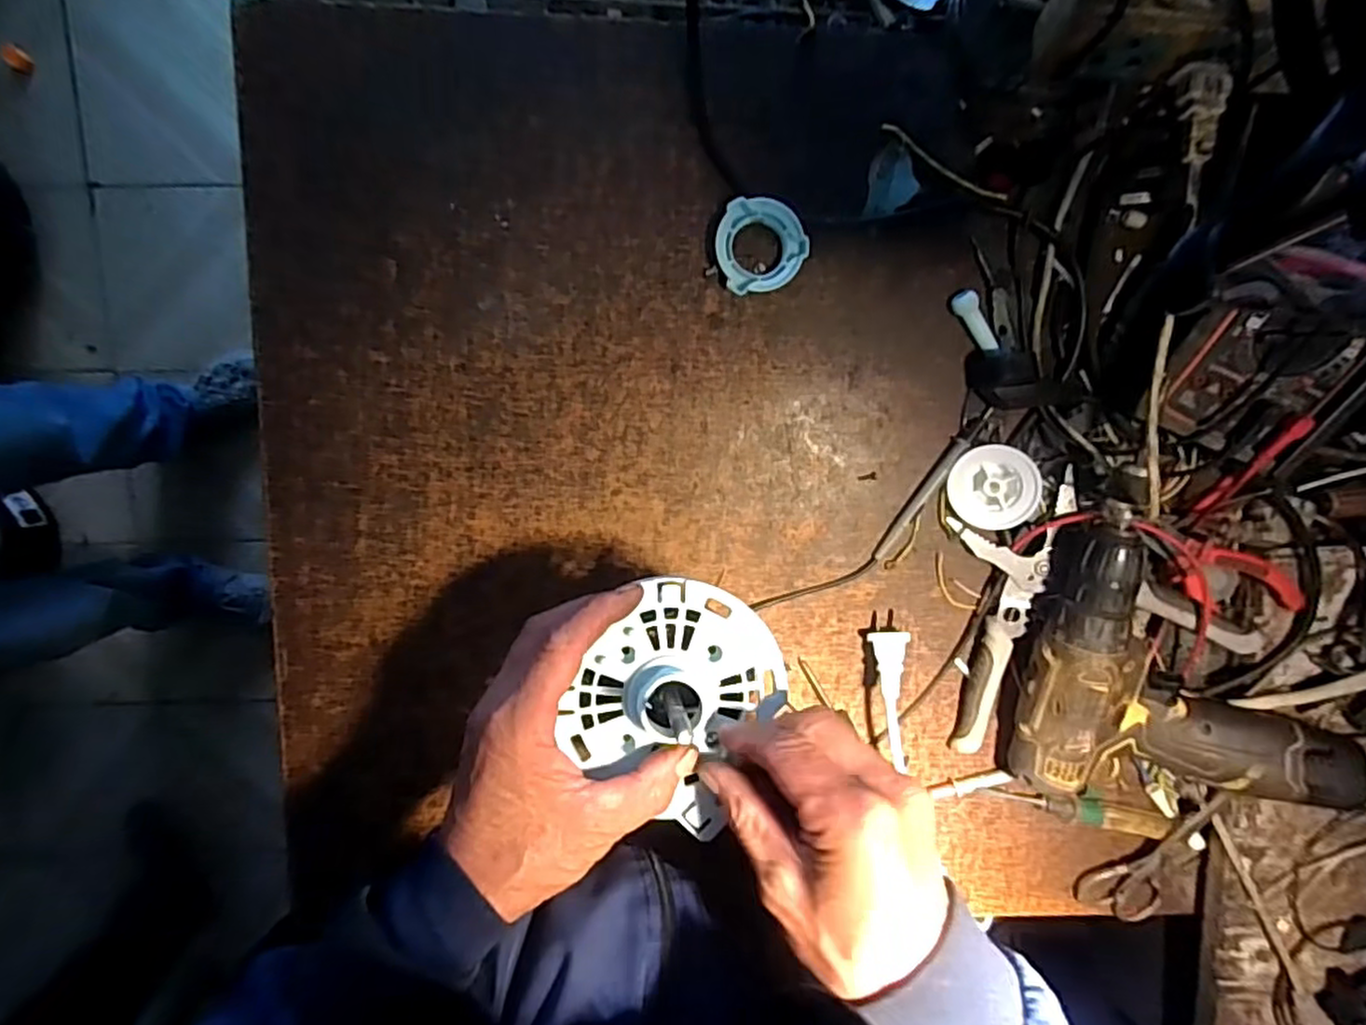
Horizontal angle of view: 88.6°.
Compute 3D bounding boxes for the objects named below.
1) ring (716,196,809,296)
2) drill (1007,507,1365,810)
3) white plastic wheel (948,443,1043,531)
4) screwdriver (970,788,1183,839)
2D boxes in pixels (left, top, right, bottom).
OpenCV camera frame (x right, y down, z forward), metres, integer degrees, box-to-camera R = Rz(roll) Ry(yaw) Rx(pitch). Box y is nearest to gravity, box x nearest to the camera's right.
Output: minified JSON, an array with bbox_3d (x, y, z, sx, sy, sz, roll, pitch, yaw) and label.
[{"bbox_3d":[0.048,-0.161,0.424,0.054,0.014,0.053,0,99,-2],"label":"ring"},{"bbox_3d":[0.309,0.087,0.437,0.174,0.060,0.178,-4,99,-2],"label":"drill"},{"bbox_3d":[0.200,-0.017,0.448,0.053,0.014,0.054,16,112,28],"label":"white plastic wheel"},{"bbox_3d":[0.279,0.208,0.499,0.129,0.018,0.026,11,98,-4],"label":"screwdriver"}]

